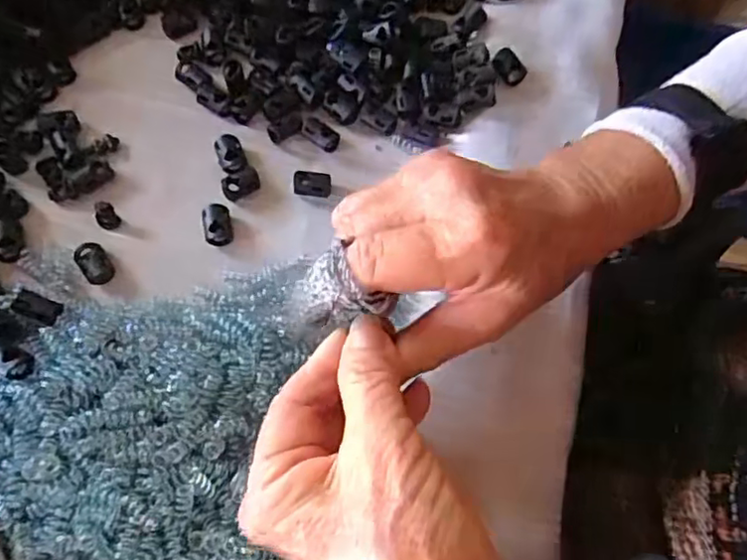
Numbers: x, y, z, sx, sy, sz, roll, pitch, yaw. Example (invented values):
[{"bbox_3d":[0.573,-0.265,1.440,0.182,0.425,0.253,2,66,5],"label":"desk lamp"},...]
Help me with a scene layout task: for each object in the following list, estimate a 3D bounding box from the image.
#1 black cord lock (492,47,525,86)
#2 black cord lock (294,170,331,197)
[{"bbox_3d":[0.076,-0.121,0.349,0.015,0.005,0.021,-39,73,-15],"label":"black cord lock"},{"bbox_3d":[-0.033,-0.052,0.334,0.020,0.007,0.015,4,67,1],"label":"black cord lock"}]

